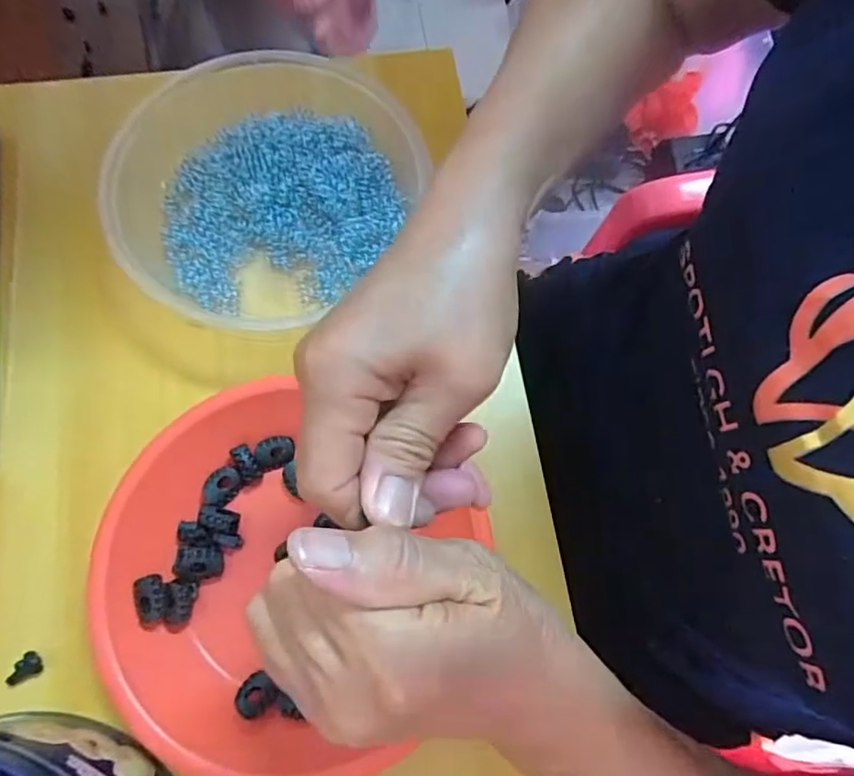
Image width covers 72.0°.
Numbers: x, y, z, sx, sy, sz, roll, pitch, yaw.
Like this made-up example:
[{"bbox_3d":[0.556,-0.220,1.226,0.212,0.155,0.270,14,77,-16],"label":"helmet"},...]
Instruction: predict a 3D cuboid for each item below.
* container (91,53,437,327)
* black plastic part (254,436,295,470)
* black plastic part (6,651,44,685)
[{"bbox_3d":[-0.105,-0.129,0.366,0.186,0.042,0.171,-38,78,-12],"label":"container"},{"bbox_3d":[-0.085,0.036,0.329,0.021,0.005,0.017,-20,99,-12],"label":"black plastic part"},{"bbox_3d":[-0.203,0.142,0.295,0.016,0.005,0.011,-41,78,-13],"label":"black plastic part"}]

